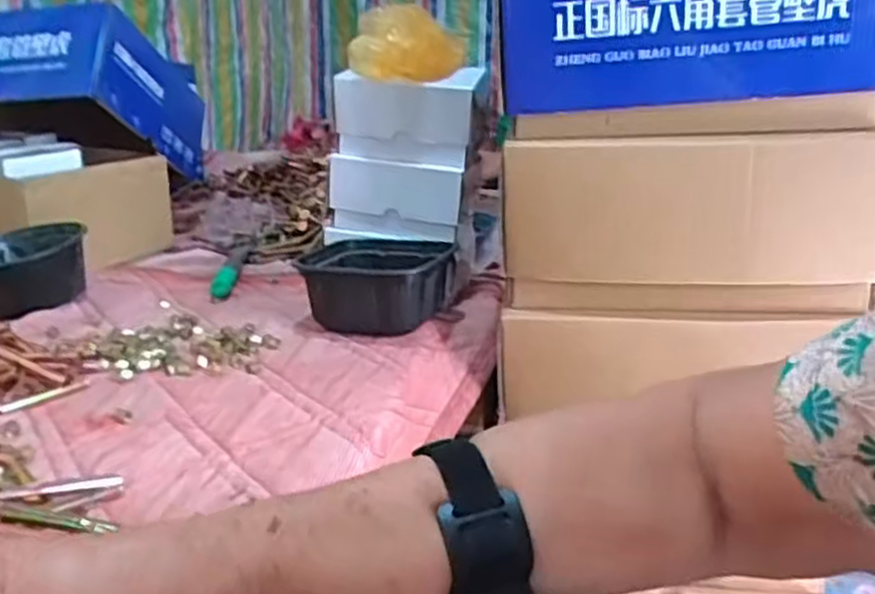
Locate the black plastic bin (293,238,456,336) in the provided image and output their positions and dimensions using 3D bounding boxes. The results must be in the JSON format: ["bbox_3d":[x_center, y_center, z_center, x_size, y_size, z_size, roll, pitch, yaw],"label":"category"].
[{"bbox_3d":[-0.073,-0.013,0.917,0.173,0.089,0.170,4,19,8],"label":"black plastic bin"}]

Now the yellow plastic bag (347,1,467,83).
[{"bbox_3d":[-0.037,-0.313,0.945,0.141,0.085,0.074,2,18,0],"label":"yellow plastic bag"}]

